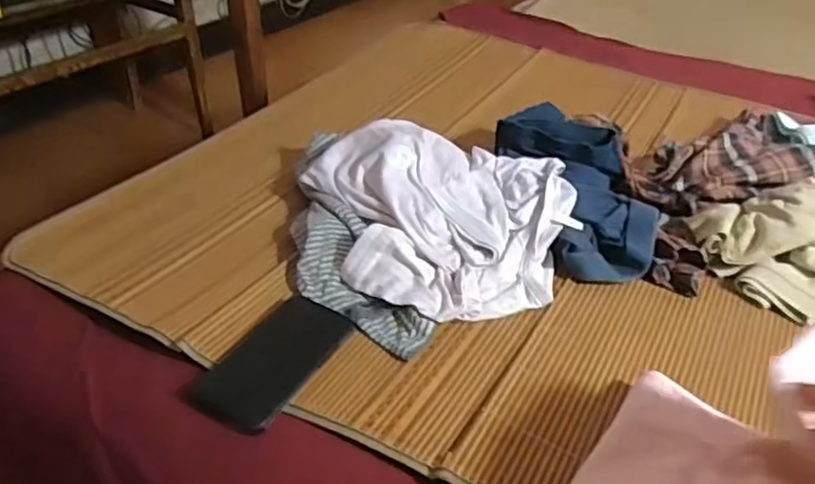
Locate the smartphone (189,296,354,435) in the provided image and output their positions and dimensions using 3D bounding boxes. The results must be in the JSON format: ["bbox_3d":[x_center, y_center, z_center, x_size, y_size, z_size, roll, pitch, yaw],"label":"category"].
[{"bbox_3d":[-0.128,0.113,0.643,0.085,0.009,0.168,18,39,22],"label":"smartphone"}]

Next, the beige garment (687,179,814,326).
[{"bbox_3d":[0.507,-0.018,0.823,0.306,0.085,0.189,-21,41,-28],"label":"beige garment"}]

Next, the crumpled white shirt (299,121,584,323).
[{"bbox_3d":[0.057,-0.045,0.809,0.308,0.083,0.309,1,35,0],"label":"crumpled white shirt"}]

